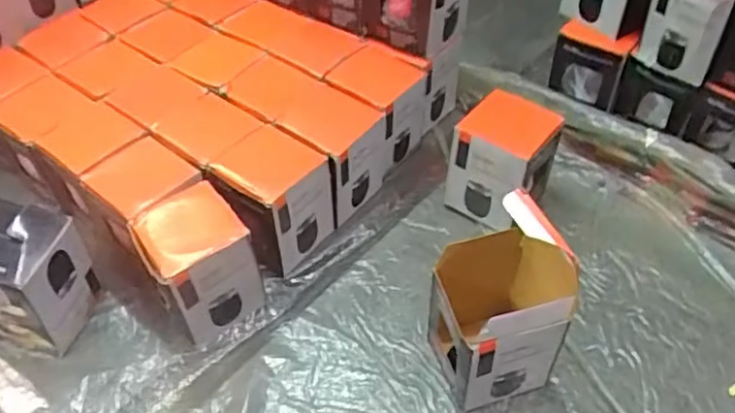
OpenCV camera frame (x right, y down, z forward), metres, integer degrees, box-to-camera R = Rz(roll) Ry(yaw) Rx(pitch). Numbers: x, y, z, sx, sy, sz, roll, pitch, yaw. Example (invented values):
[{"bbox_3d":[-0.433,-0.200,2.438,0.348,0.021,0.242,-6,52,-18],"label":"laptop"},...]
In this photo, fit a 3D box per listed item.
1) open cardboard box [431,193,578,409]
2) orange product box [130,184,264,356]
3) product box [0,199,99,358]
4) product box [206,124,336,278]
[{"bbox_3d":[0.113,0.089,0.590,0.089,0.200,0.092,-14,49,-11],"label":"open cardboard box"},{"bbox_3d":[-0.174,0.057,0.676,0.095,0.122,0.104,-28,54,-22],"label":"orange product box"},{"bbox_3d":[-0.338,0.073,0.665,0.103,0.126,0.091,10,49,10],"label":"product box"},{"bbox_3d":[-0.107,-0.001,0.734,0.099,0.125,0.106,31,56,25],"label":"product box"}]

